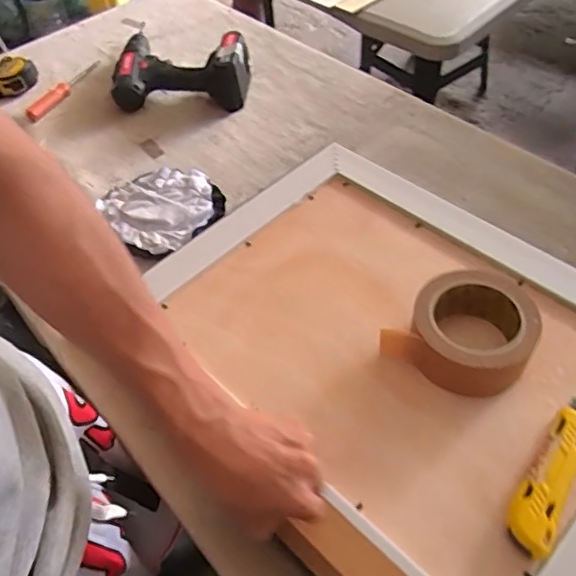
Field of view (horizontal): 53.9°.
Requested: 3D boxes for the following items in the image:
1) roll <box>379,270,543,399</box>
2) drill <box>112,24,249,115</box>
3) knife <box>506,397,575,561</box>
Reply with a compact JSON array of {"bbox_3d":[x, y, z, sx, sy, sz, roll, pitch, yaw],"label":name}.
[{"bbox_3d":[0.166,0.032,0.523,0.117,0.054,0.122,-3,52,4],"label":"roll"},{"bbox_3d":[-0.166,-0.348,0.888,0.222,0.076,0.164,7,51,13],"label":"drill"},{"bbox_3d":[0.214,0.140,0.450,0.035,0.013,0.150,28,60,25],"label":"knife"}]

